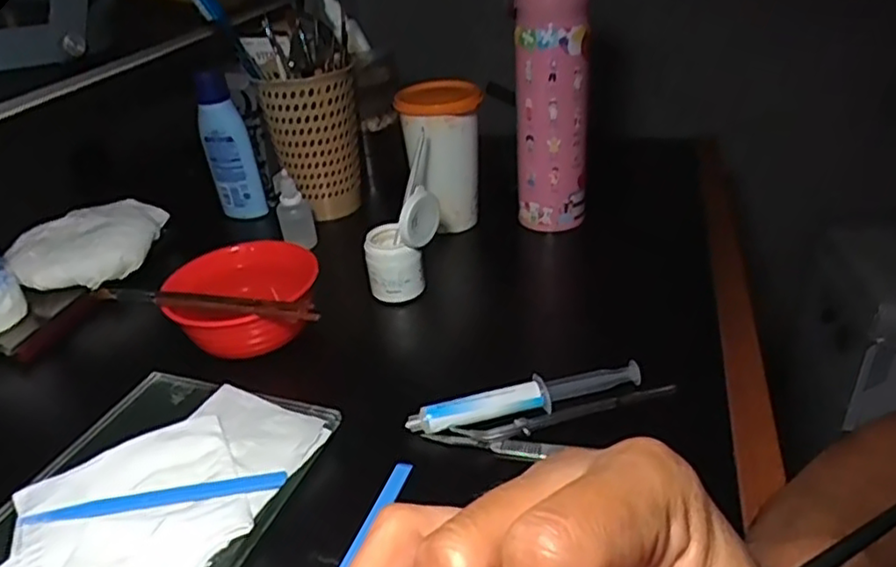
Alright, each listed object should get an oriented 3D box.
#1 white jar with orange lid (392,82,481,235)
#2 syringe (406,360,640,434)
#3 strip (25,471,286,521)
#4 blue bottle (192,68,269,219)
[{"bbox_3d":[-0.005,-0.112,0.603,0.071,0.123,0.071,-4,31,0],"label":"white jar with orange lid"},{"bbox_3d":[0.048,0.071,0.408,0.144,0.017,0.016,-11,32,-10],"label":"syringe"},{"bbox_3d":[-0.157,0.115,0.356,0.136,0.004,0.011,-7,32,-5],"label":"strip"},{"bbox_3d":[-0.214,-0.130,0.647,0.043,0.138,0.026,-16,33,-19],"label":"blue bottle"}]

